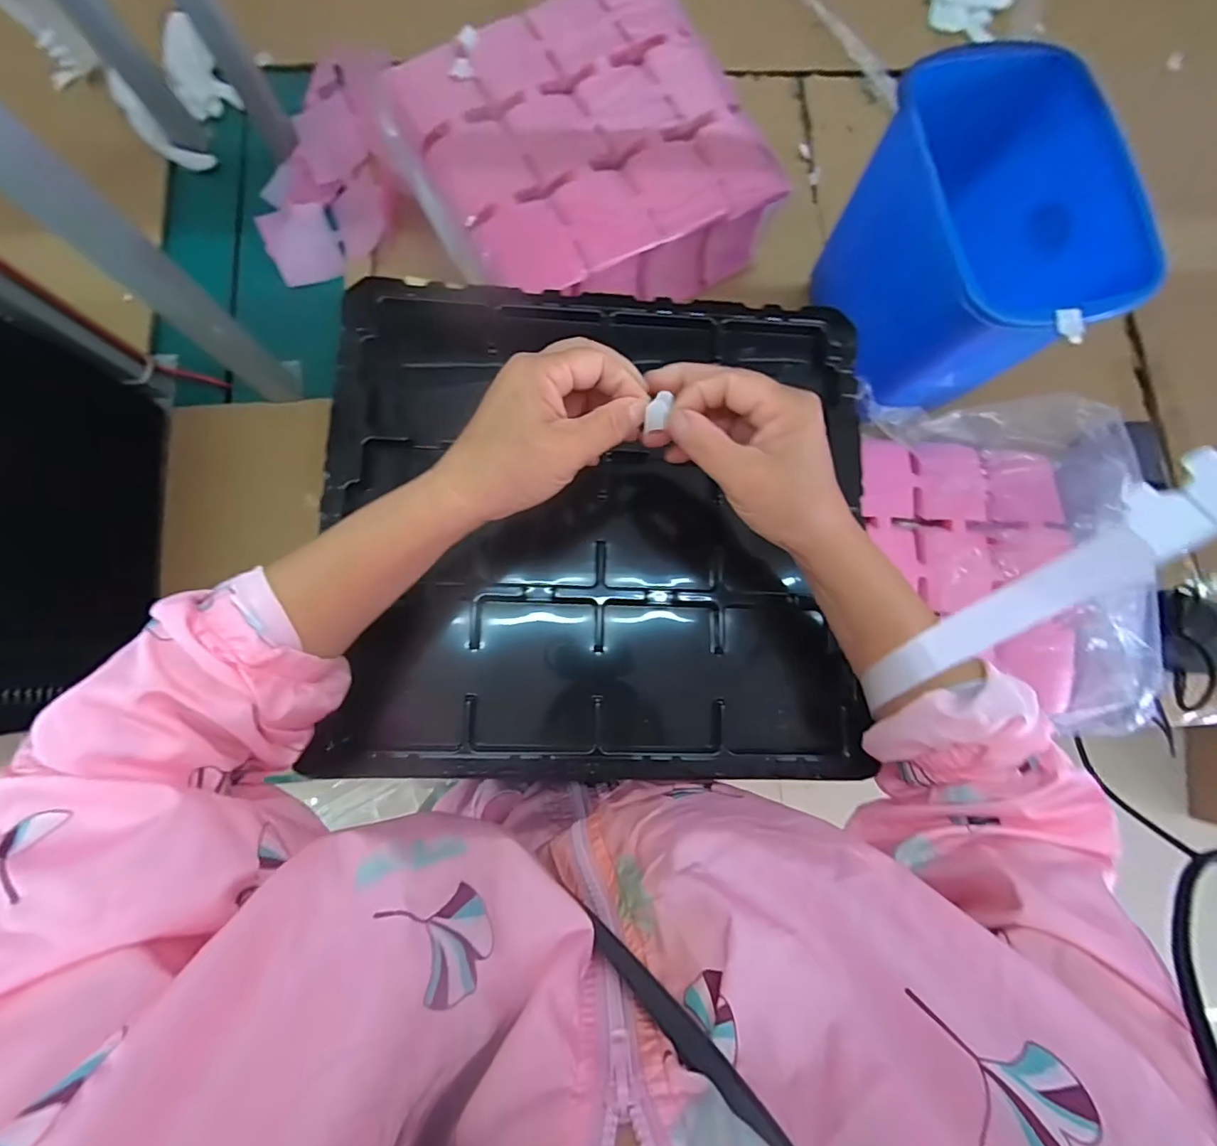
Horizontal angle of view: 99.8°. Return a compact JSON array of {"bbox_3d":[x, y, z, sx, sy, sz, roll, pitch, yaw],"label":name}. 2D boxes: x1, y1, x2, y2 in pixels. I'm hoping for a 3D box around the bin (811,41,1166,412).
[{"bbox_3d":[0.334,-0.297,0.500,0.168,0.194,0.232,-6,81,-4],"label":"bin"}]

